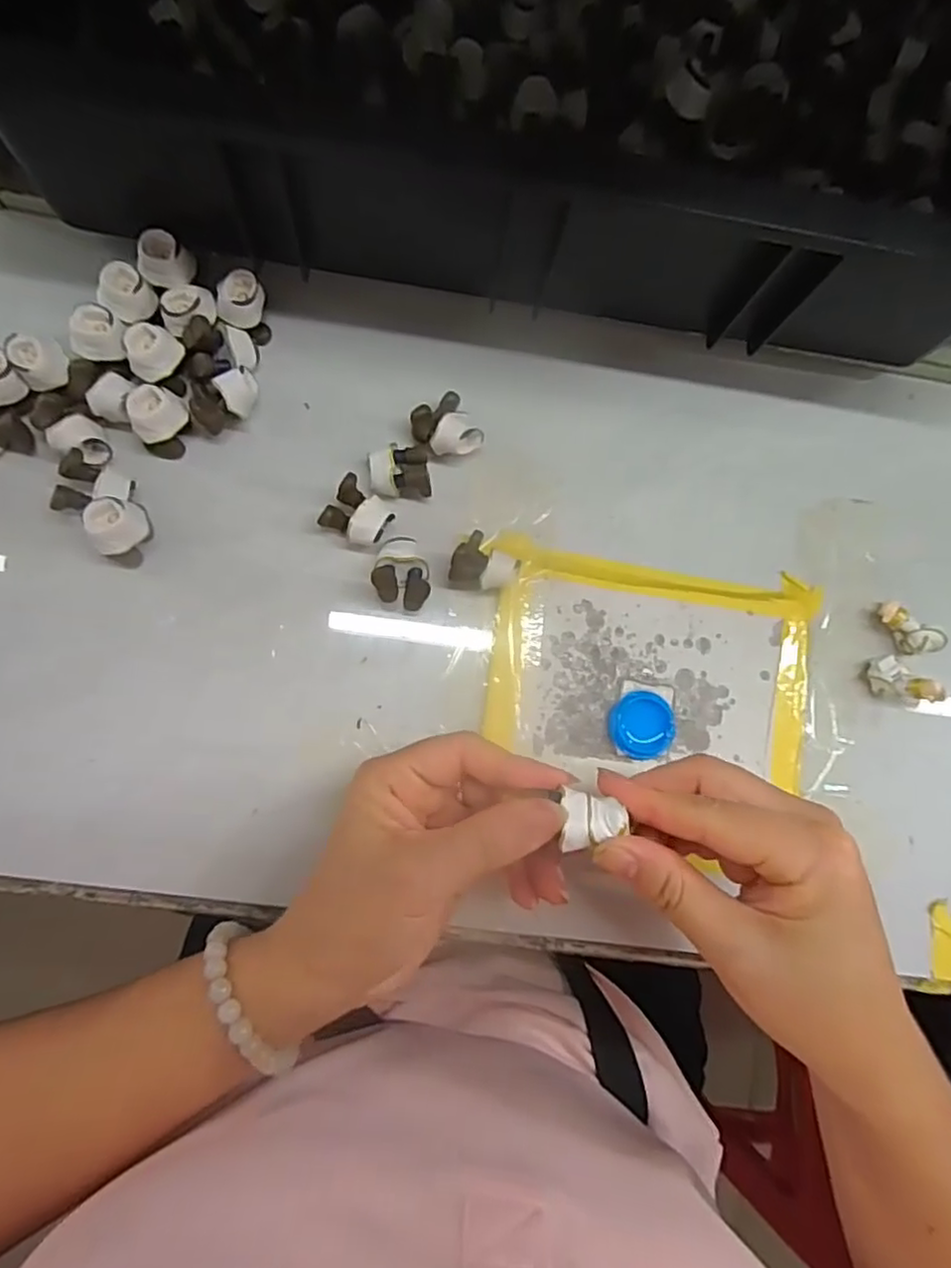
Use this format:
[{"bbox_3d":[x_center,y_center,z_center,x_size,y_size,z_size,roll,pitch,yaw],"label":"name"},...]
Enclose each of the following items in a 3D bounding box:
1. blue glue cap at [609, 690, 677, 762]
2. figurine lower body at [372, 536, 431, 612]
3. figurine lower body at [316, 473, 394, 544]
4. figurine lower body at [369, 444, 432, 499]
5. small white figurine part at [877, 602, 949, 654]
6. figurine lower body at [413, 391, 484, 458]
[{"bbox_3d":[0.075,0.041,0.298,0.029,0.009,0.029,1,84,-6],"label":"blue glue cap"},{"bbox_3d":[-0.032,-0.027,0.290,0.024,0.020,0.032,3,83,-6],"label":"figurine lower body"},{"bbox_3d":[-0.050,-0.051,0.291,0.026,0.020,0.023,31,81,-2],"label":"figurine lower body"},{"bbox_3d":[-0.033,-0.073,0.299,0.027,0.016,0.021,1,84,-6],"label":"figurine lower body"},{"bbox_3d":[0.203,-0.001,0.315,0.030,0.019,0.014,37,81,-1],"label":"small white figurine part"},{"bbox_3d":[-0.013,-0.091,0.301,0.025,0.024,0.028,-32,88,-9],"label":"figurine lower body"}]

